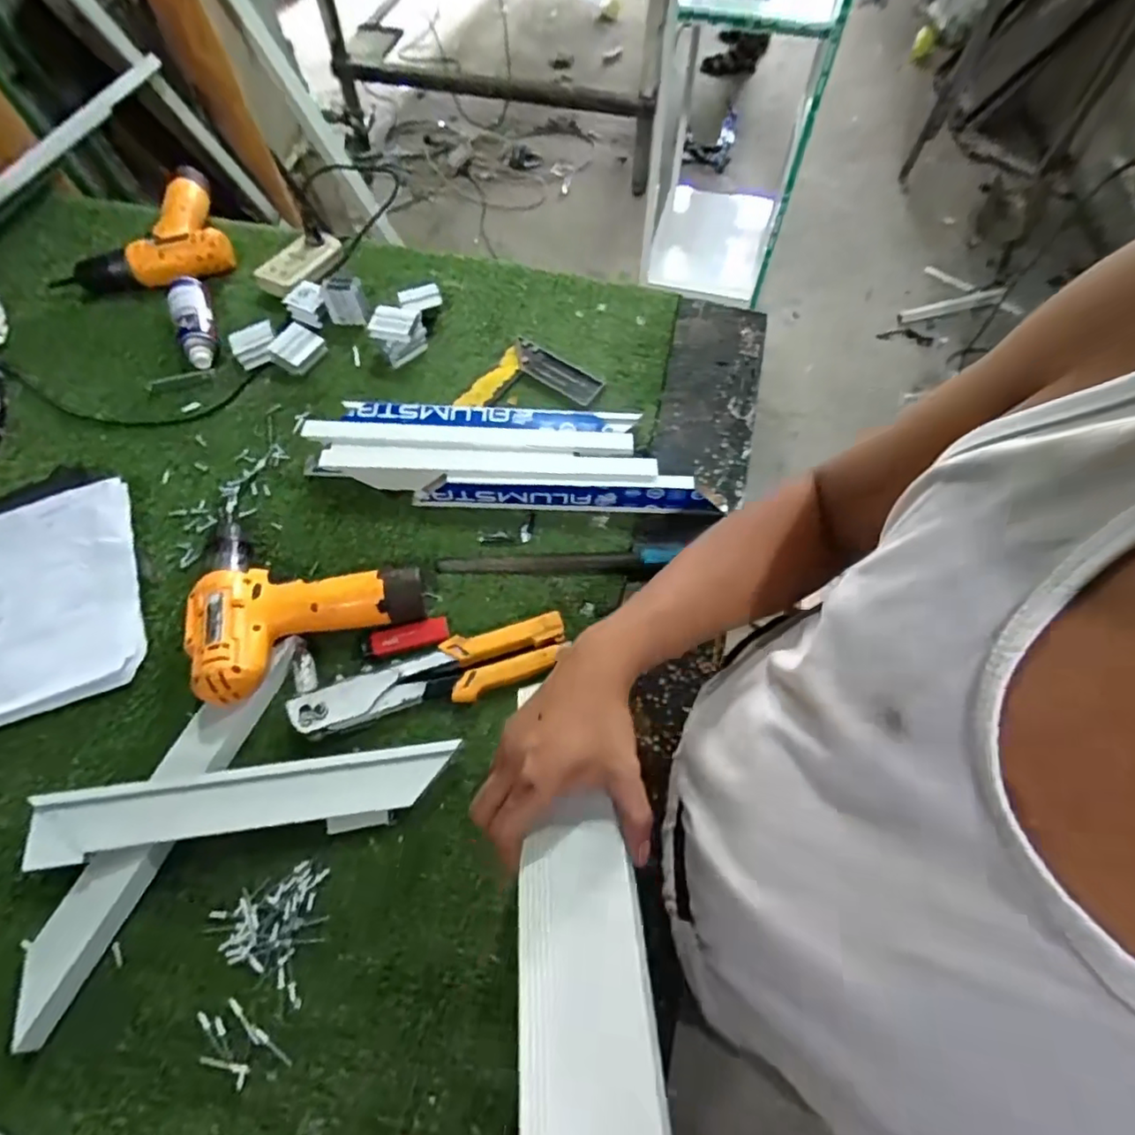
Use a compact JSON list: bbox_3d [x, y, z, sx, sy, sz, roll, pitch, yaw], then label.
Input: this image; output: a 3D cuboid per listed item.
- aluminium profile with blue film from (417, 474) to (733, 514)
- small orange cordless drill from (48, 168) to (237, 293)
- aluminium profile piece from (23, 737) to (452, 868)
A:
[{"bbox_3d":[0.002,-0.073,0.606,0.309,0.050,0.019,0,64,-1],"label":"aluminium profile with blue film"},{"bbox_3d":[-0.564,-0.420,0.786,0.222,0.060,0.181,-24,66,-12],"label":"small orange cordless drill"},{"bbox_3d":[-0.249,0.189,0.479,0.311,0.042,0.053,-7,64,-4],"label":"aluminium profile piece"}]

